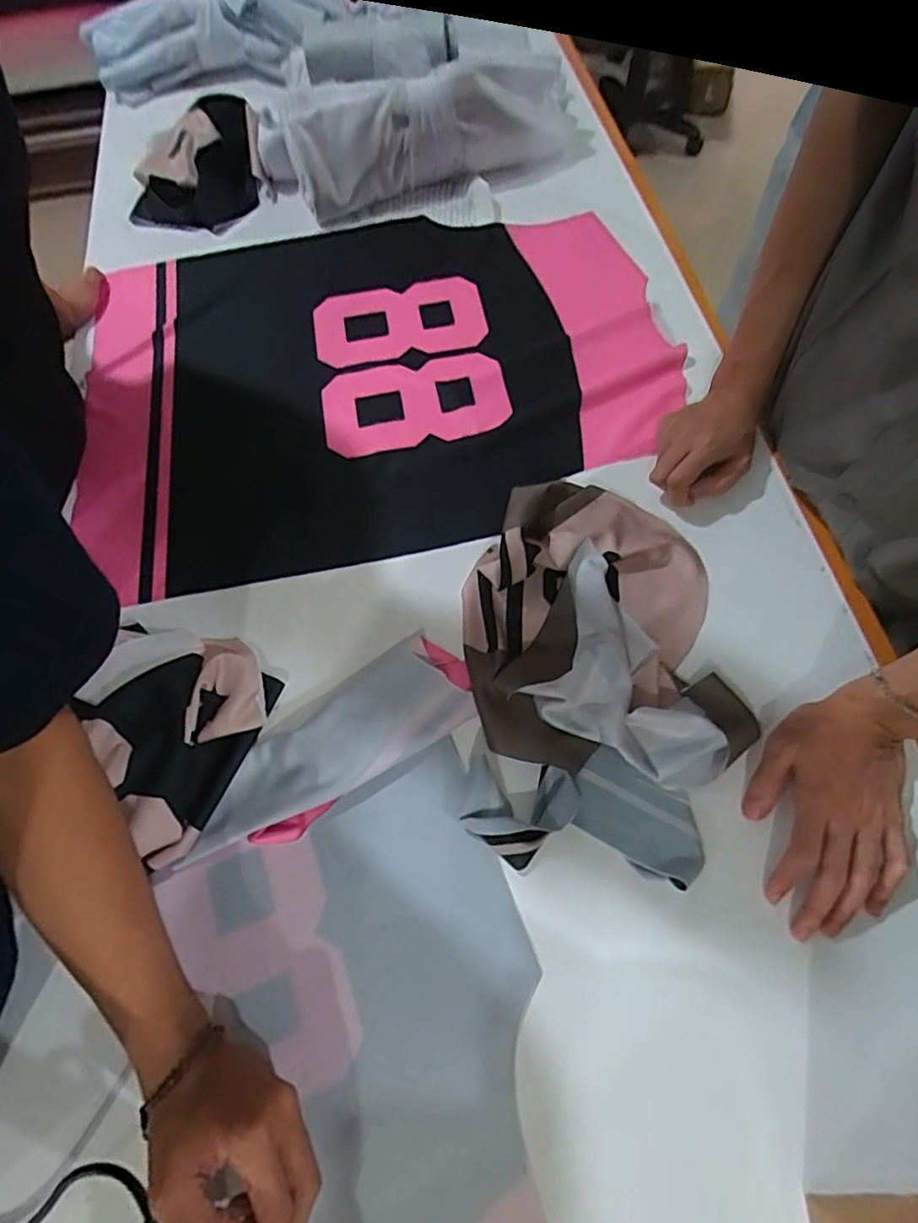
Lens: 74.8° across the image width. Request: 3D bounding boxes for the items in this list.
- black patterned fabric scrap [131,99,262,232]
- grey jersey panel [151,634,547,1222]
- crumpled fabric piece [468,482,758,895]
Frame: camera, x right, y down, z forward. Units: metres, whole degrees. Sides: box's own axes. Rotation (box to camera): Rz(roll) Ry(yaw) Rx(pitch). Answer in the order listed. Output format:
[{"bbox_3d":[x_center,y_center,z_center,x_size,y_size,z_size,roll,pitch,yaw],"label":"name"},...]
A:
[{"bbox_3d":[-0.402,-0.684,0.907,0.194,0.068,0.200,-5,64,1],"label":"black patterned fabric scrap"},{"bbox_3d":[-0.072,0.295,0.437,0.252,0.020,0.525,-13,66,-3],"label":"grey jersey panel"},{"bbox_3d":[0.121,0.038,0.536,0.230,0.042,0.366,-2,64,3],"label":"crumpled fabric piece"}]

